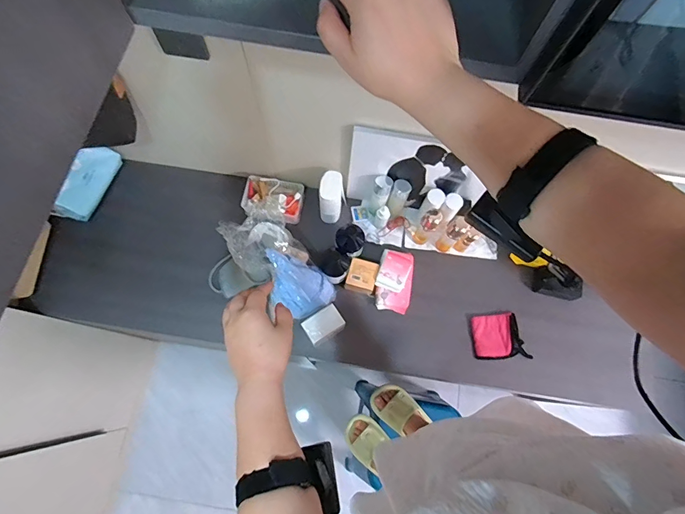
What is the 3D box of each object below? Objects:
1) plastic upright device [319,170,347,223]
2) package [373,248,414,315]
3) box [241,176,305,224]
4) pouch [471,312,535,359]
[{"bbox_3d":[-0.028,-0.164,1.112,0.071,0.151,0.091,1,73,-2],"label":"plastic upright device"},{"bbox_3d":[0.139,0.062,1.082,0.098,0.089,0.165,7,73,0],"label":"package"},{"bbox_3d":[-0.195,-0.164,1.129,0.166,0.047,0.121,7,73,0],"label":"box"},{"bbox_3d":[0.427,0.217,1.094,0.139,0.025,0.121,-7,74,-4],"label":"pouch"}]

